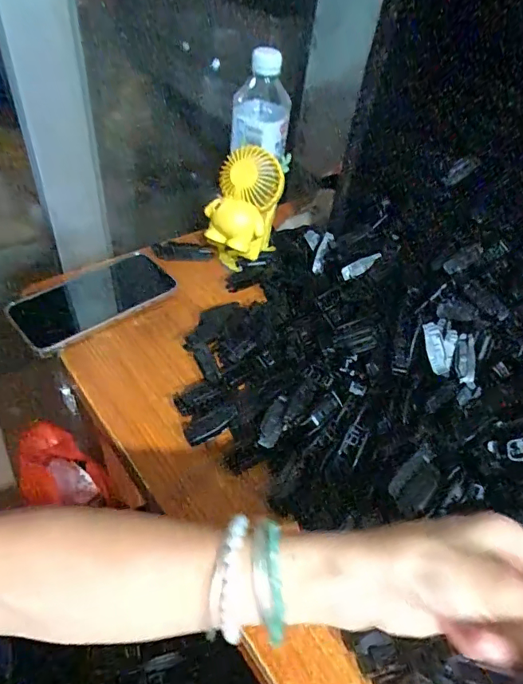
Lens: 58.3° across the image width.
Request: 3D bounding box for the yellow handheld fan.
[{"bbox_3d":[-0.020,-0.144,0.518,0.080,0.125,0.073,4,46,-4],"label":"yellow handheld fan"}]

